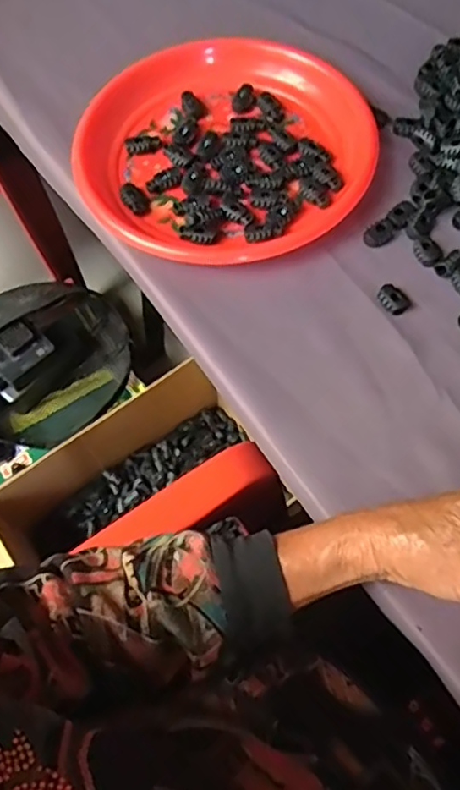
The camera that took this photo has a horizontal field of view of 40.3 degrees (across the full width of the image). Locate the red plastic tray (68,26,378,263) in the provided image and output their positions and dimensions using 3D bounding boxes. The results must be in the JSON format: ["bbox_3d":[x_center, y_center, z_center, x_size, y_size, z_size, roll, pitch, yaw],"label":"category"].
[{"bbox_3d":[-0.007,-0.192,0.474,0.228,0.040,0.192,18,66,9],"label":"red plastic tray"}]

